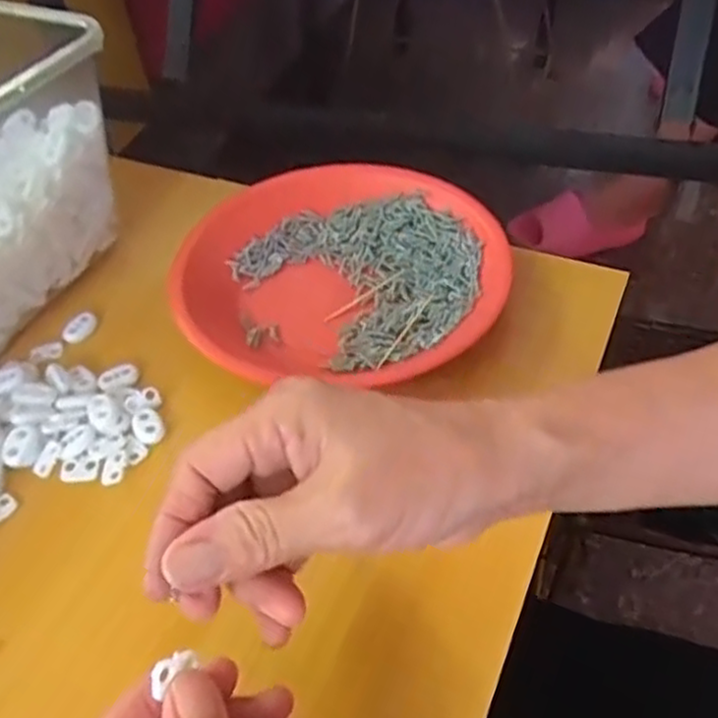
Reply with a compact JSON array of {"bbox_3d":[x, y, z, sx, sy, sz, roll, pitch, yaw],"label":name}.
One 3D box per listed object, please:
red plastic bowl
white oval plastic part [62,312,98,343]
[{"bbox_3d":[-0.009,-0.054,0.448,0.192,0.032,0.177,-2,47,2],"label":"red plastic bowl"},{"bbox_3d":[-0.168,-0.020,0.441,0.016,0.006,0.022,17,51,19],"label":"white oval plastic part"}]

